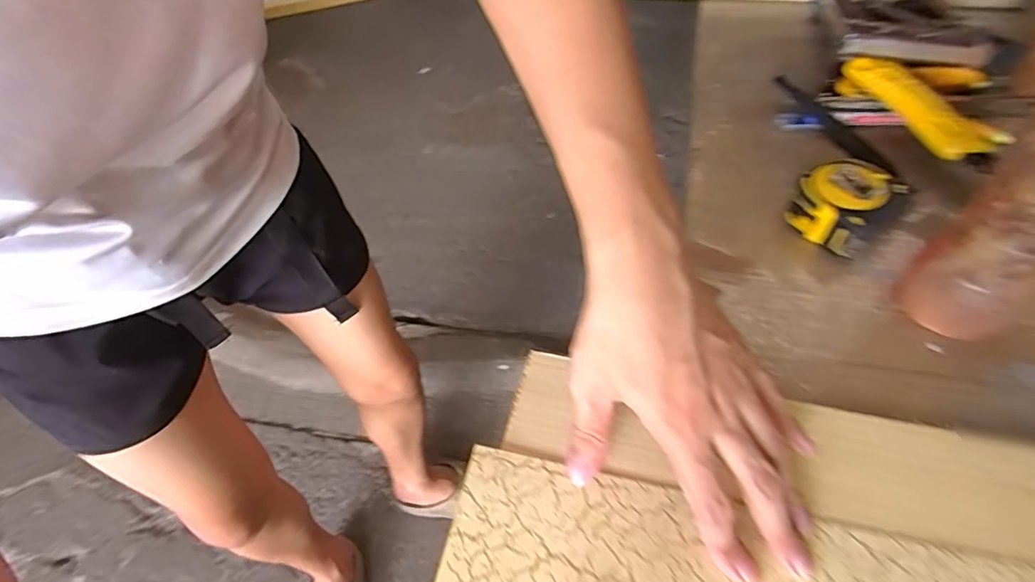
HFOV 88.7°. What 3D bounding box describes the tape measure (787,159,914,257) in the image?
[{"bbox_3d":[0.238,-0.061,0.388,0.061,0.039,0.060,-40,61,-22],"label":"tape measure"}]

